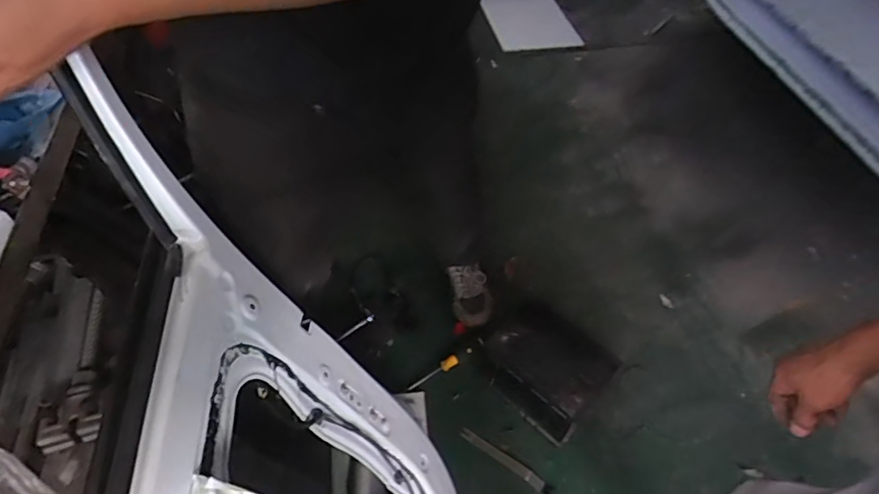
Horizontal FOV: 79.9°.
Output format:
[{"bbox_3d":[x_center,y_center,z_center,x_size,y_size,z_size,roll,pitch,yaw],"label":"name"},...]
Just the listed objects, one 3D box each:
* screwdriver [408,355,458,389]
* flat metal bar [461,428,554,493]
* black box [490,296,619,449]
[{"bbox_3d":[-0.015,0.290,1.214,0.136,0.021,0.032,-28,57,-19],"label":"screwdriver"},{"bbox_3d":[0.141,0.450,1.107,0.211,0.006,0.026,30,53,18],"label":"flat metal bar"},{"bbox_3d":[0.223,0.274,1.136,0.229,0.167,0.183,34,61,24],"label":"black box"}]

